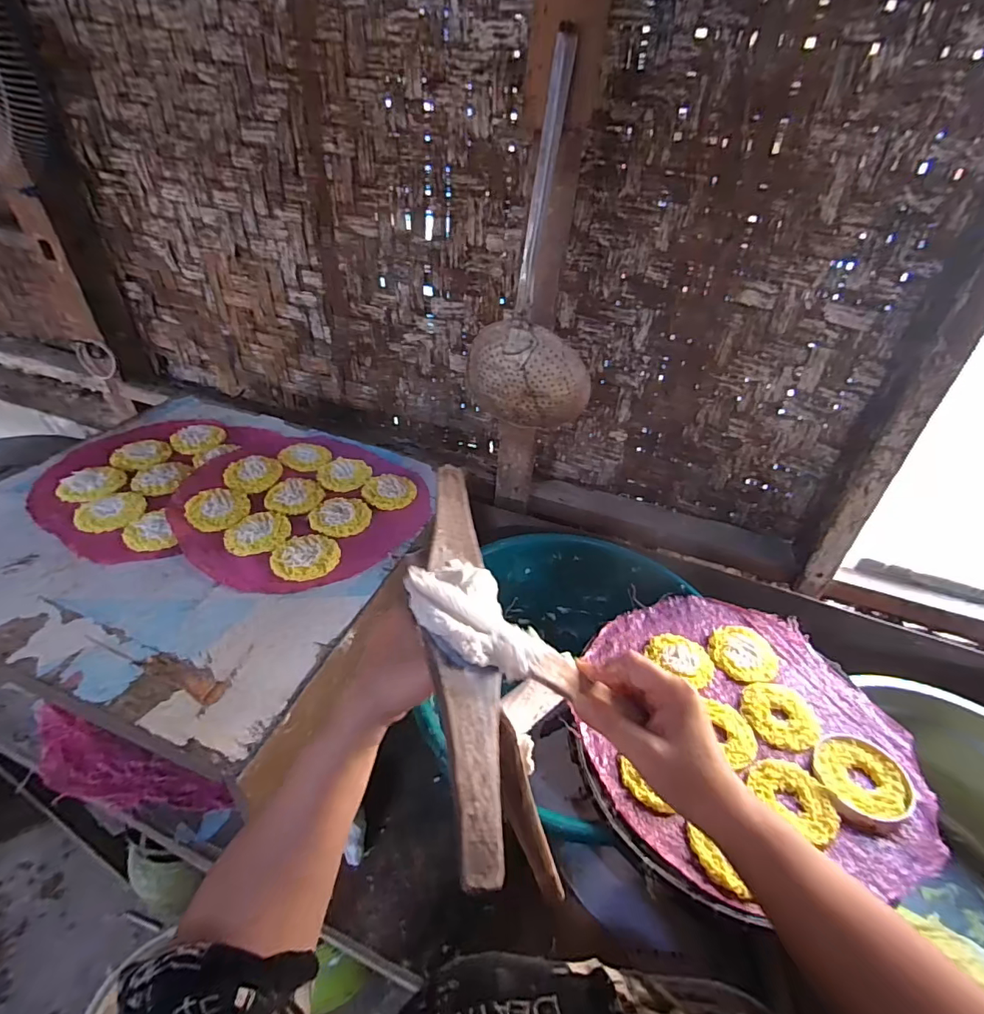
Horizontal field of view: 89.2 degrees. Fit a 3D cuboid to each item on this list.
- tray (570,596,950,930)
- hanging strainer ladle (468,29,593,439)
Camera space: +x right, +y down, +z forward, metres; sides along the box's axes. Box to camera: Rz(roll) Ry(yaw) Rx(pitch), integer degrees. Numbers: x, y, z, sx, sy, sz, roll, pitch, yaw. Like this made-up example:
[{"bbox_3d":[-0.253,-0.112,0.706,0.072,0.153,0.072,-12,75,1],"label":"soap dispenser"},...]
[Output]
[{"bbox_3d":[0.267,0.237,0.564,0.346,0.035,0.340,3,38,-3],"label":"tray"},{"bbox_3d":[0.067,-0.306,0.651,0.176,0.454,0.082,12,33,8],"label":"hanging strainer ladle"}]

